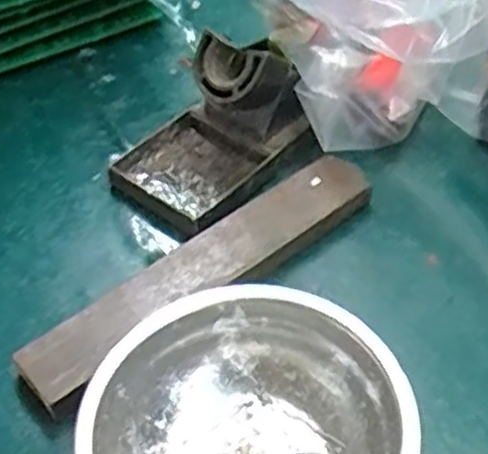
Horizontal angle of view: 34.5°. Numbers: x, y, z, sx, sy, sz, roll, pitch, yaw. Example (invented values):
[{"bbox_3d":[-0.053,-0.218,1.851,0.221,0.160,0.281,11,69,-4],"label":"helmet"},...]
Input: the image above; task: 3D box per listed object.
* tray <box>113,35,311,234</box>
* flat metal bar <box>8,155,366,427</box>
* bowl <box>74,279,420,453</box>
[{"bbox_3d":[-0.017,-0.061,0.439,0.074,0.065,0.116,31,58,27],"label":"tray"},{"bbox_3d":[-0.018,0.020,0.388,0.198,0.012,0.036,-34,56,-24],"label":"flat metal bar"},{"bbox_3d":[0.001,0.087,0.315,0.123,0.045,0.125,-3,48,3],"label":"bowl"}]

